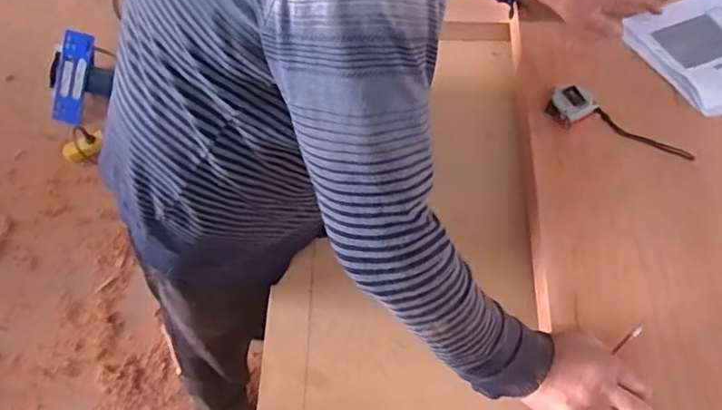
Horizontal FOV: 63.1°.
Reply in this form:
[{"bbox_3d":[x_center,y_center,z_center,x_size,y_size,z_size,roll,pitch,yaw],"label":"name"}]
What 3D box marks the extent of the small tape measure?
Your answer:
[{"bbox_3d":[0.375,-0.119,0.843,0.206,0.029,0.062,21,63,12],"label":"small tape measure"}]

